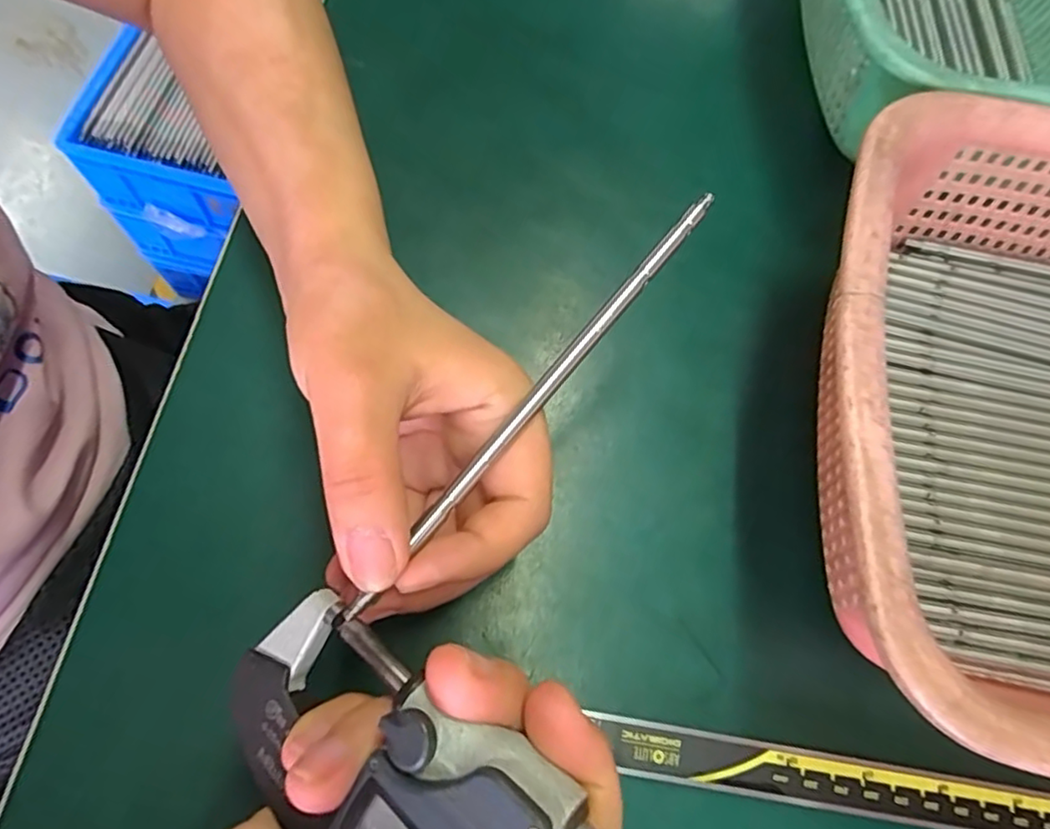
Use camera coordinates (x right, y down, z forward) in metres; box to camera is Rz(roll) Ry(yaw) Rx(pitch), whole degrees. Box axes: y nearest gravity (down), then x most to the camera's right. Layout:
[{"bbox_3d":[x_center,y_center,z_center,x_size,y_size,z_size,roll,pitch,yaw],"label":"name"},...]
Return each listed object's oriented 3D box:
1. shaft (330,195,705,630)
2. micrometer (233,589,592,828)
[{"bbox_3d":[0.005,-0.006,0.183,0.006,0.006,0.164,38,77,12],"label":"shaft"},{"bbox_3d":[-0.009,0.091,0.133,0.156,0.025,0.047,19,67,27],"label":"micrometer"}]

